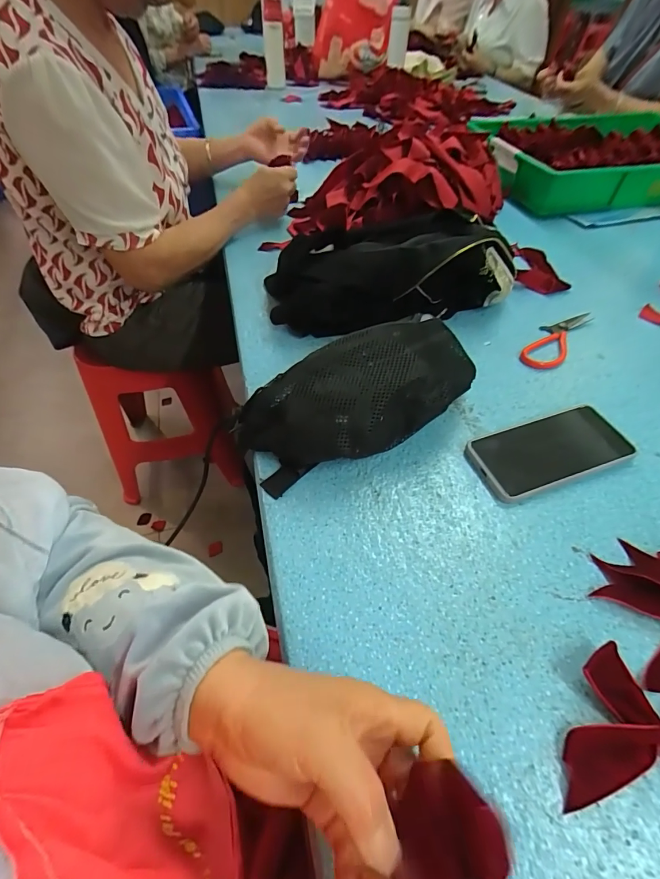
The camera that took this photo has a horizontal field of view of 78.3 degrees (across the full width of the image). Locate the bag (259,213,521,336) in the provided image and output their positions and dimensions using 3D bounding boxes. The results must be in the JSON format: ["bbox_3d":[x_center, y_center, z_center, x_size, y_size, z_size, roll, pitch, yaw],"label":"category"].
[{"bbox_3d":[0.090,-0.236,0.572,0.353,0.106,0.124,-8,51,-6],"label":"bag"}]

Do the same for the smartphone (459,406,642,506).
[{"bbox_3d":[0.229,0.011,0.427,0.159,0.017,0.079,-15,52,-12],"label":"smartphone"}]

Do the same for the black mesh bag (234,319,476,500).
[{"bbox_3d":[0.042,-0.043,0.421,0.267,0.092,0.117,-24,55,-19],"label":"black mesh bag"}]

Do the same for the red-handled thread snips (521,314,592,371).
[{"bbox_3d":[0.313,-0.142,0.560,0.049,0.007,0.157,33,58,24],"label":"red-handled thread snips"}]

